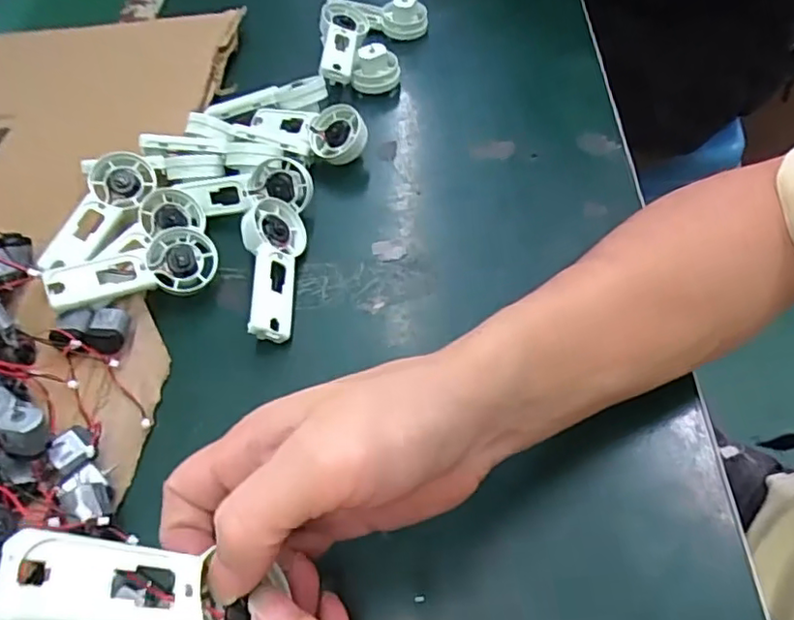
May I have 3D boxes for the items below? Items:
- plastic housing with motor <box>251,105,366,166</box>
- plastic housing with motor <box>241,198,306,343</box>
[{"bbox_3d":[-0.066,-0.125,0.445,0.091,0.033,0.041,10,53,9],"label":"plastic housing with motor"},{"bbox_3d":[-0.074,-0.026,0.374,0.035,0.031,0.095,-6,53,-4],"label":"plastic housing with motor"}]

